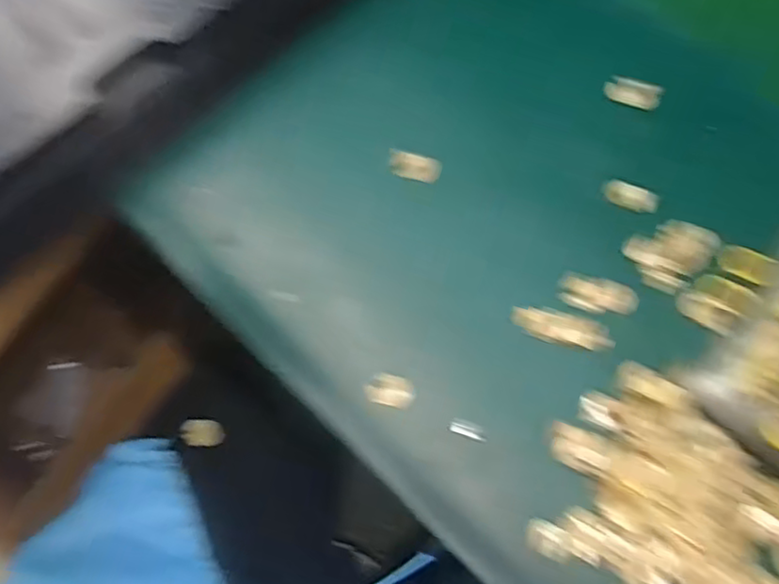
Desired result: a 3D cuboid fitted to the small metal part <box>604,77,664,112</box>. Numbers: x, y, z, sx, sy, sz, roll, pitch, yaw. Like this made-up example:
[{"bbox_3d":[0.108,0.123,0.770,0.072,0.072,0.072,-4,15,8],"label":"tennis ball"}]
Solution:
[{"bbox_3d":[0.159,-0.130,0.439,0.035,0.010,0.014,22,73,17],"label":"small metal part"}]

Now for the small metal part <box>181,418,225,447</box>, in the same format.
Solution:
[{"bbox_3d":[-0.155,0.116,0.554,0.033,0.005,0.023,-3,60,-12],"label":"small metal part"}]

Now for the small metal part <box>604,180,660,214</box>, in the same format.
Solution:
[{"bbox_3d":[0.153,-0.060,0.424,0.033,0.010,0.013,24,73,19],"label":"small metal part"}]

